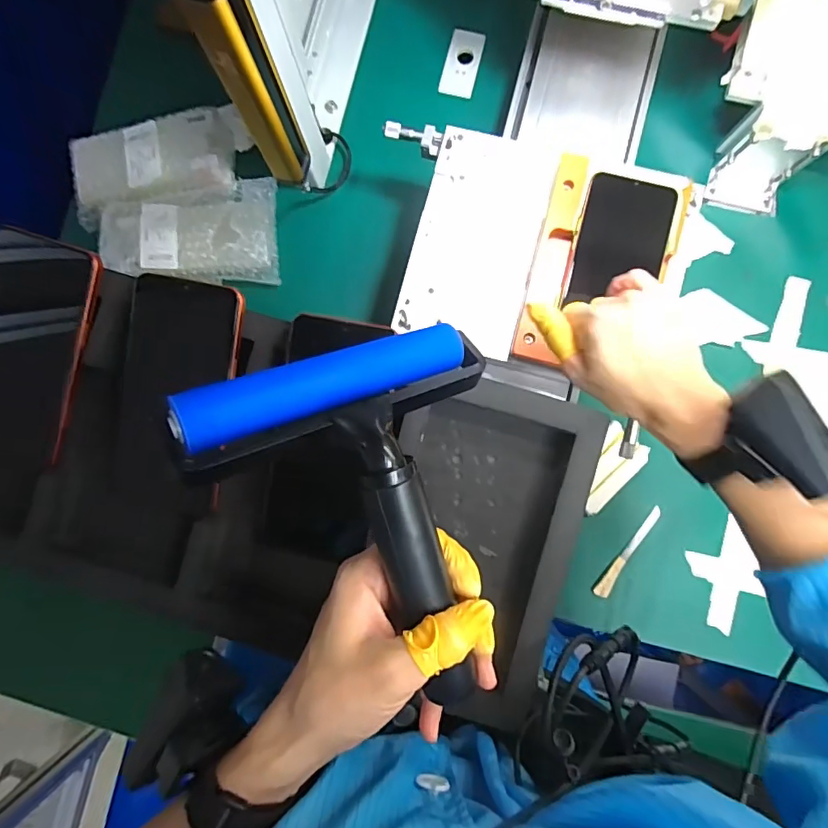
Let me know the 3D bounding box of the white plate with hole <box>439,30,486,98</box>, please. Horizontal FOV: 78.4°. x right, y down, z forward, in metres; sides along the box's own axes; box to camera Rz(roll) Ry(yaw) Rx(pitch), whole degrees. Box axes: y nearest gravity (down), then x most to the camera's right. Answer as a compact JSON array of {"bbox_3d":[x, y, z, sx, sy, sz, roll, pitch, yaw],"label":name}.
[{"bbox_3d":[0.056,-0.405,0.587,0.039,0.006,0.076,15,87,0],"label":"white plate with hole"}]

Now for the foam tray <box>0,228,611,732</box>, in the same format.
[{"bbox_3d":[-0.123,0.037,0.361,0.461,0.055,0.223,19,87,0],"label":"foam tray"}]

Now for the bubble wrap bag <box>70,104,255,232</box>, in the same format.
[{"bbox_3d":[-0.283,-0.269,0.552,0.189,0.038,0.094,-7,87,-1],"label":"bubble wrap bag"}]

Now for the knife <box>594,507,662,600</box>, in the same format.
[{"bbox_3d":[0.234,0.151,0.551,0.015,0.004,0.114,37,87,1],"label":"knife"}]

